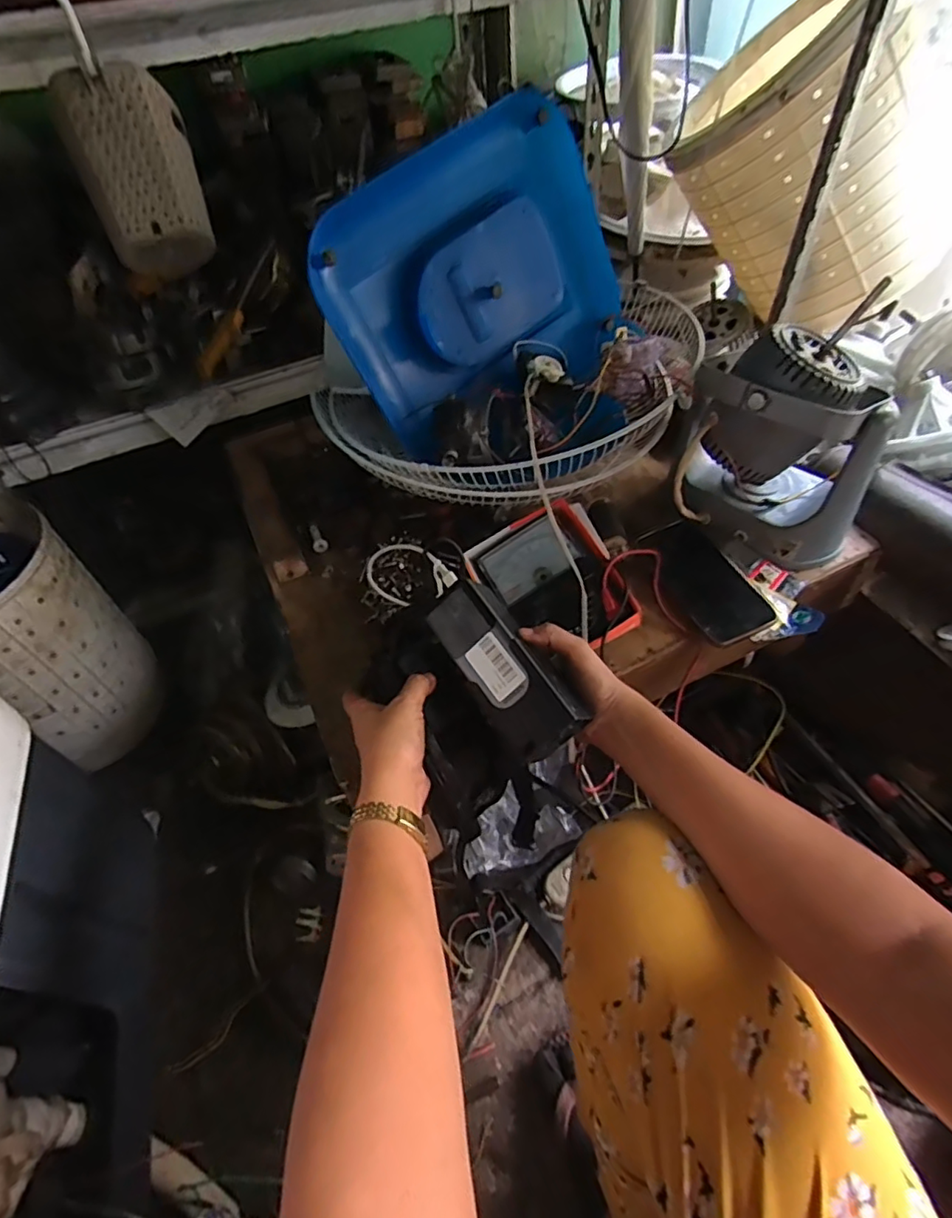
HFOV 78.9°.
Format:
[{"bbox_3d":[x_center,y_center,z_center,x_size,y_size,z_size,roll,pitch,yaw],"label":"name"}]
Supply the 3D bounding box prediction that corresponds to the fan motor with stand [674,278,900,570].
[{"bbox_3d":[0.324,-0.166,0.604,0.169,0.210,0.130,30,59,26],"label":"fan motor with stand"}]

